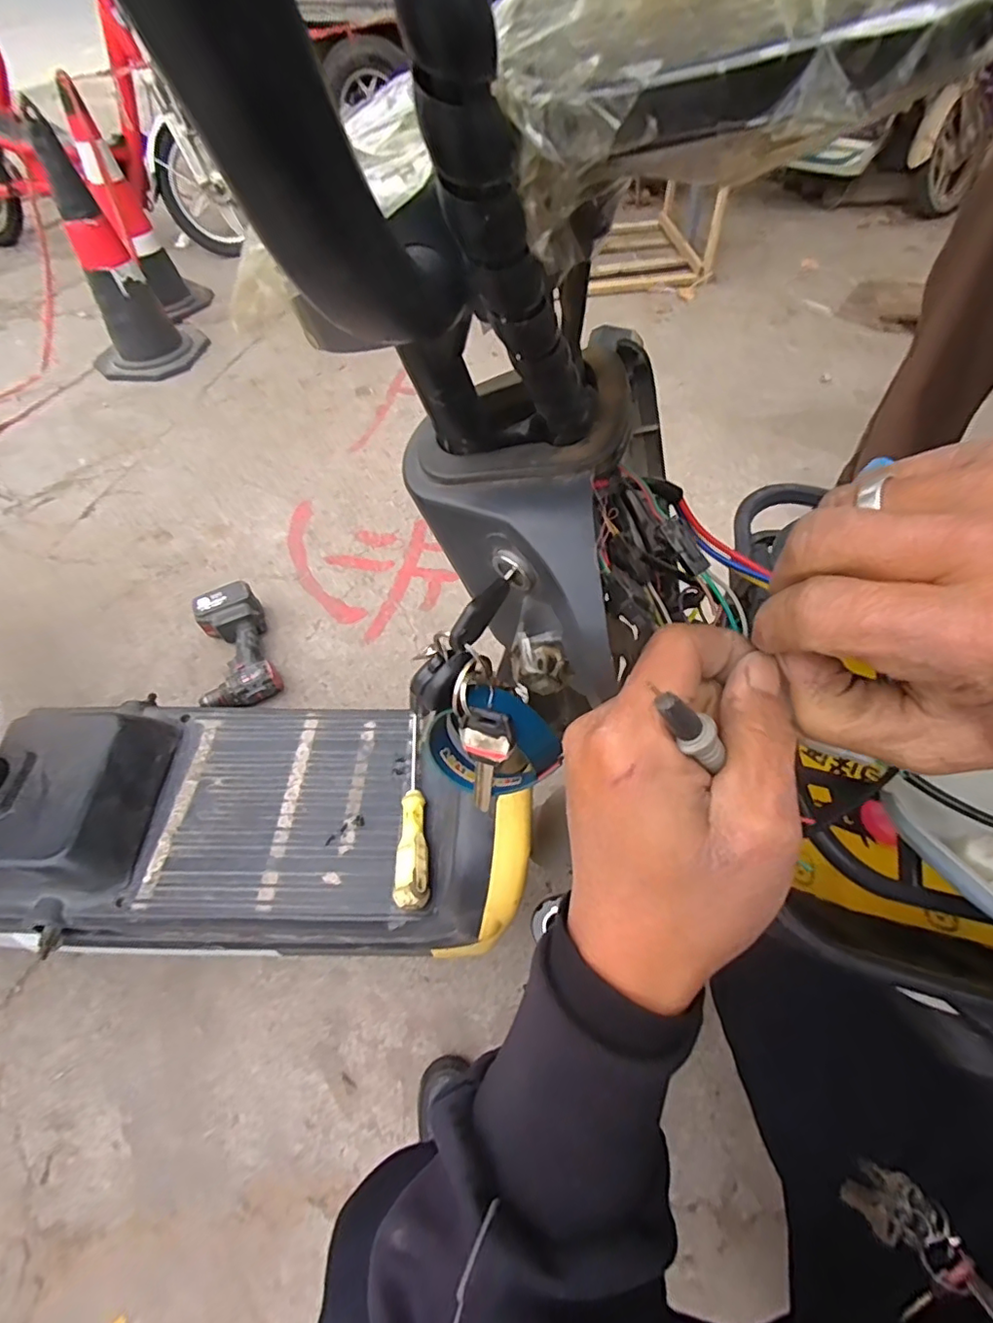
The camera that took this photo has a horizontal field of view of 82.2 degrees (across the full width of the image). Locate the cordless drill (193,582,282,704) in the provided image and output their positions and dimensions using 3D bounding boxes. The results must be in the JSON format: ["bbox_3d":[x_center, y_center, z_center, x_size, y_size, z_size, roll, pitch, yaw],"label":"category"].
[{"bbox_3d":[-0.506,-0.026,1.094,0.135,0.081,0.265,-22,60,-11],"label":"cordless drill"}]

